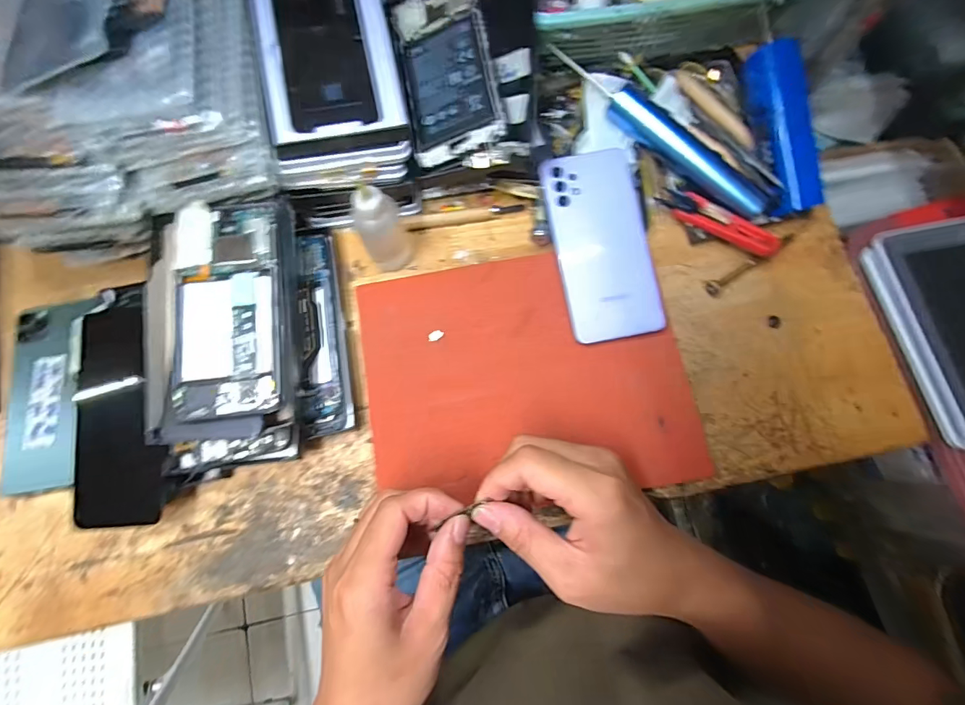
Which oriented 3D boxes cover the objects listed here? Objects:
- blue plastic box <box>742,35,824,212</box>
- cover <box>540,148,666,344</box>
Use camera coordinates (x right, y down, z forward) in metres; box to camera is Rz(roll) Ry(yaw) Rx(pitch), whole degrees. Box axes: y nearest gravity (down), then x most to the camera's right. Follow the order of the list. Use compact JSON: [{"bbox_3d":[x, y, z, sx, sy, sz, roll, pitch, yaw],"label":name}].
[{"bbox_3d":[0.245,-0.181,0.357,0.030,0.036,0.131,-15,92,-3],"label":"blue plastic box"},{"bbox_3d":[0.097,-0.089,0.359,0.074,0.005,0.155,-11,85,1],"label":"cover"}]

